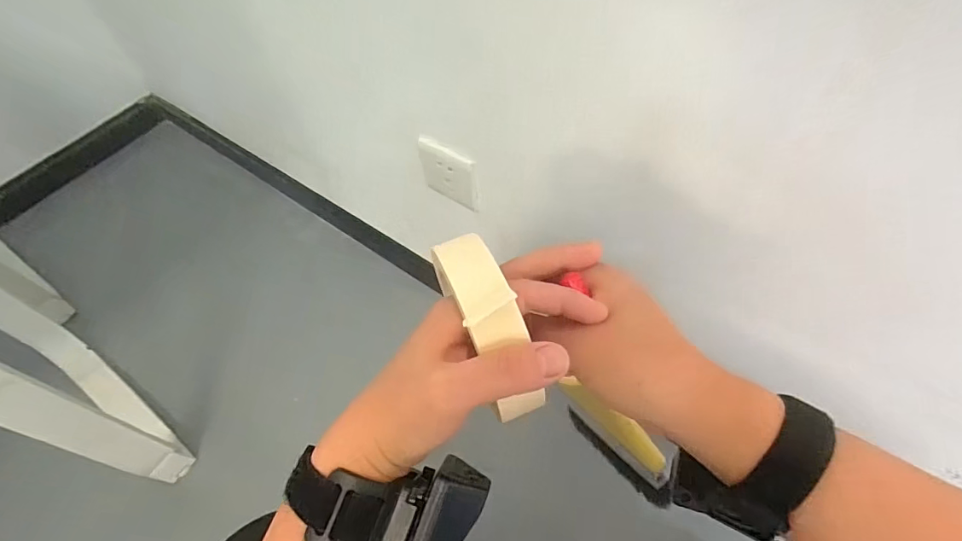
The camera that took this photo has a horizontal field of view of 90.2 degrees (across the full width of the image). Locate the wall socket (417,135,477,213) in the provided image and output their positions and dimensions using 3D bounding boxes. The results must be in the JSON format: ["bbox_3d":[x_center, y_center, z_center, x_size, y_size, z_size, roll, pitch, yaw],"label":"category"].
[{"bbox_3d":[-0.039,-0.123,0.617,0.084,0.083,0.016,27,62,20],"label":"wall socket"}]

